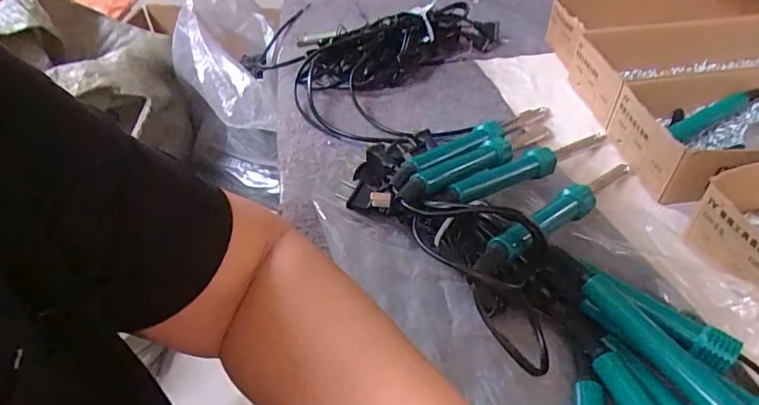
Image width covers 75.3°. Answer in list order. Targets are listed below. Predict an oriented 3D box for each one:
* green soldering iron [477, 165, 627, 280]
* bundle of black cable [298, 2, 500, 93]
[{"bbox_3d":[0.128,0.005,0.342,0.208,0.025,0.017,-23,45,-40],"label":"green soldering iron"},{"bbox_3d":[0.027,-0.190,0.579,0.260,0.056,0.084,-23,47,-21],"label":"bundle of black cable"}]

